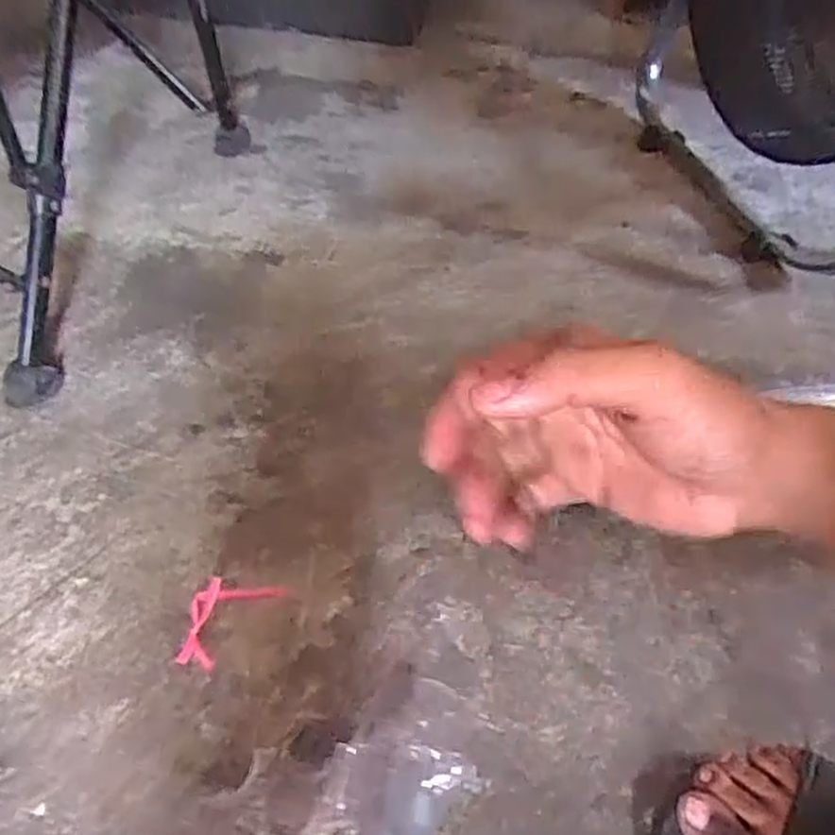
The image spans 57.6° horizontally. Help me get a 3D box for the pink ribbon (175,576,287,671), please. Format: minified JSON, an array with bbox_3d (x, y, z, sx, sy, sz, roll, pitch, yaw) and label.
[{"bbox_3d":[-0.159,0.155,0.611,0.054,0.015,0.093,28,51,21],"label":"pink ribbon"}]

